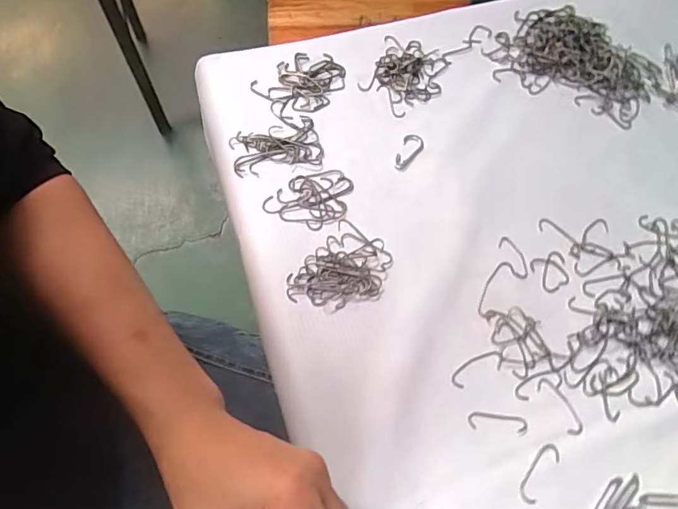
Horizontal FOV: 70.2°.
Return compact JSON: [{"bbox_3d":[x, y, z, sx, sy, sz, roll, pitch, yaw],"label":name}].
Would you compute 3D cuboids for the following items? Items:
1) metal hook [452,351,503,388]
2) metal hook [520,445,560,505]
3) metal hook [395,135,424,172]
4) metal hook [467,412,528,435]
[{"bbox_3d":[0.098,0.080,0.339,0.042,0.004,0.014,-23,70,-12],"label":"metal hook"},{"bbox_3d":[0.132,0.143,0.315,0.014,0.004,0.041,37,70,12],"label":"metal hook"},{"bbox_3d":[0.058,-0.084,0.401,0.017,0.004,0.035,24,68,7],"label":"metal hook"},{"bbox_3d":[0.108,0.114,0.326,0.040,0.004,0.012,6,67,0],"label":"metal hook"}]

